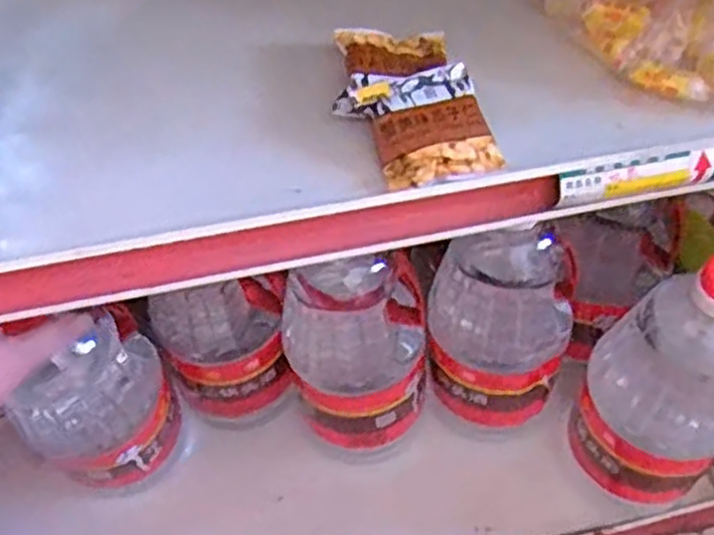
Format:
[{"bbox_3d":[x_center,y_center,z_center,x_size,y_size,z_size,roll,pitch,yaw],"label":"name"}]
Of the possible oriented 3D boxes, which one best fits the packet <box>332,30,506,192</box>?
[{"bbox_3d":[0.030,-0.098,0.440,0.074,0.022,0.121,-14,54,-8],"label":"packet"}]

